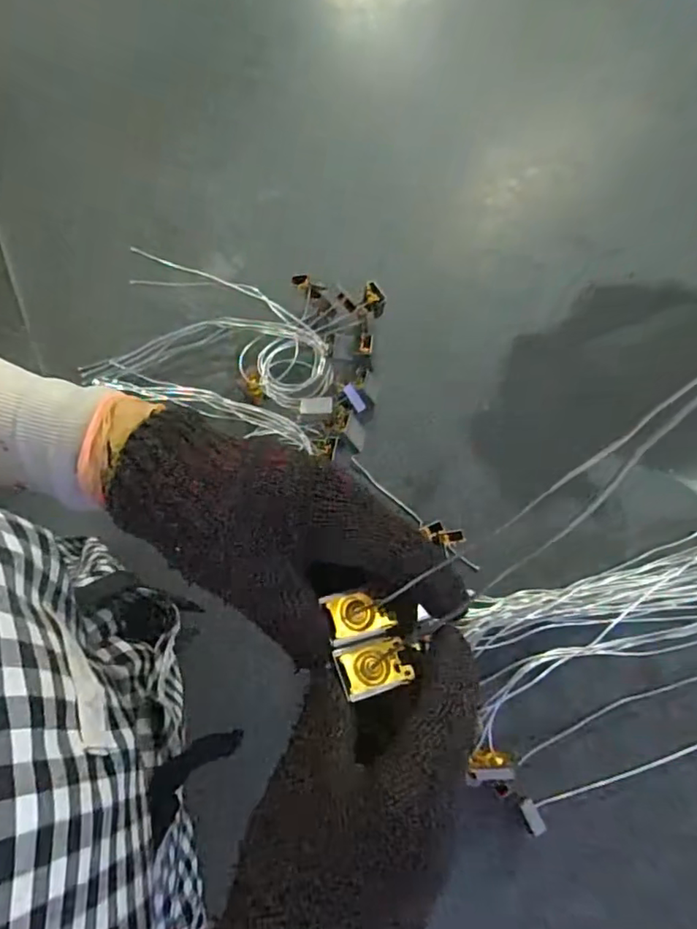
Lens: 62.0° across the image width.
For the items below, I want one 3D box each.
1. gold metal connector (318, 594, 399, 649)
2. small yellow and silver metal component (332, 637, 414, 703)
[{"bbox_3d":[0.005,0.076,0.294,0.034,0.004,0.024,-9,75,-21],"label":"gold metal connector"},{"bbox_3d":[0.012,0.099,0.285,0.034,0.009,0.025,-14,63,-16],"label":"small yellow and silver metal component"}]

